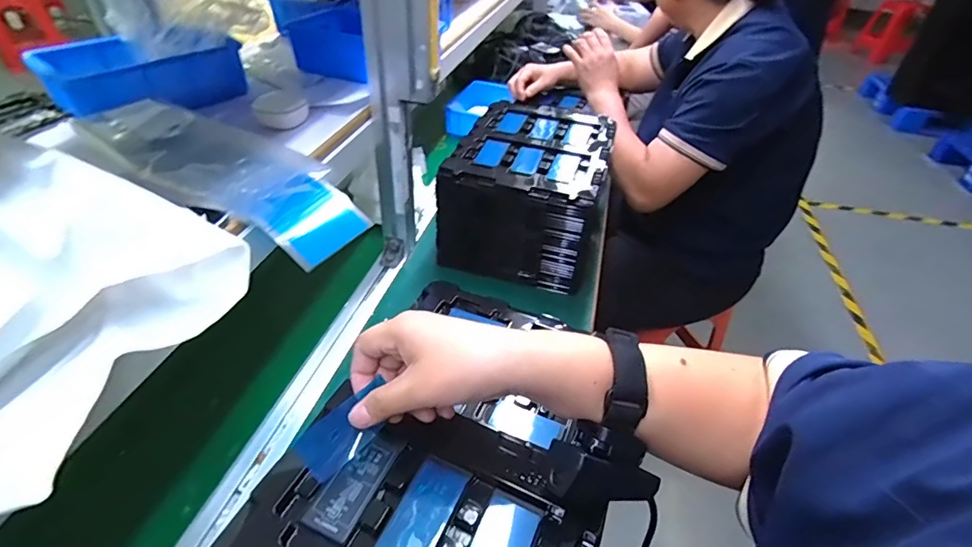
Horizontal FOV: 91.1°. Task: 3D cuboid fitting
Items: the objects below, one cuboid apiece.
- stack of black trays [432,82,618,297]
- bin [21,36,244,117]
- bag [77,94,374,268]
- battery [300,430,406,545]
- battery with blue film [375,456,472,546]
[{"bbox_3d":[0.075,-0.137,0.780,0.221,0.159,0.288,16,43,14],"label":"stack of black trays"},{"bbox_3d":[-0.423,-0.244,0.592,0.137,0.061,0.187,23,45,21],"label":"bin"},{"bbox_3d":[-0.267,-0.104,0.485,0.305,0.057,0.111,25,46,23],"label":"bag"},{"bbox_3d":[-0.089,0.143,0.332,0.034,0.004,0.077,20,44,18],"label":"battery"},{"bbox_3d":[-0.042,0.160,0.318,0.035,0.004,0.076,19,43,17],"label":"battery with blue film"}]

